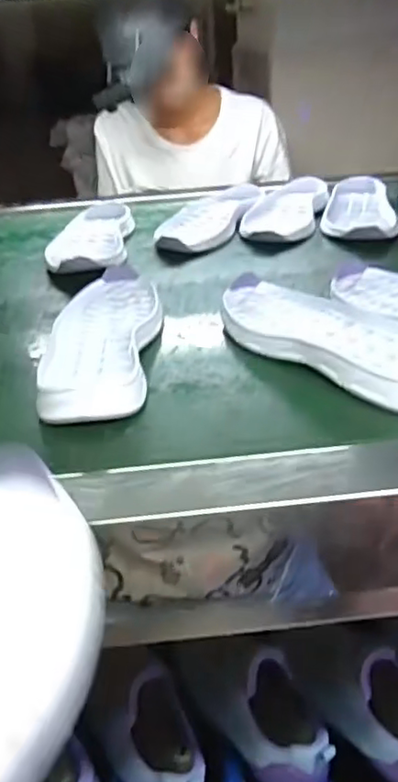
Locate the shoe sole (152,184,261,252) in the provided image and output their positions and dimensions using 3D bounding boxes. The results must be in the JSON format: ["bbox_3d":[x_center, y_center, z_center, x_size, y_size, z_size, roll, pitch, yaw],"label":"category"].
[{"bbox_3d":[0.010,-0.212,0.756,0.083,0.022,0.219,9,33,20],"label":"shoe sole"}]

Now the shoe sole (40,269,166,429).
[{"bbox_3d":[-0.073,-0.041,0.475,0.078,0.024,0.213,-2,29,3],"label":"shoe sole"}]

